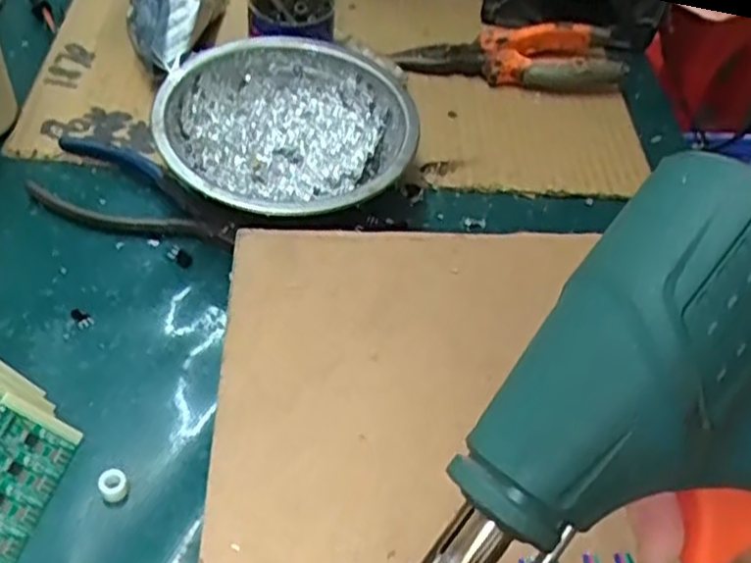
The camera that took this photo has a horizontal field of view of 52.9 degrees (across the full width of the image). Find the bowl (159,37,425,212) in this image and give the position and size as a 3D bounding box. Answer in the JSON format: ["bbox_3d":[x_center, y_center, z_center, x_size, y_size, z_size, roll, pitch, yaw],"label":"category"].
[{"bbox_3d":[-0.044,-0.070,0.378,0.121,0.045,0.114,5,46,-5],"label":"bowl"}]

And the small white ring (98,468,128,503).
[{"bbox_3d":[-0.096,0.074,0.277,0.010,0.007,0.010,5,46,-5],"label":"small white ring"}]

